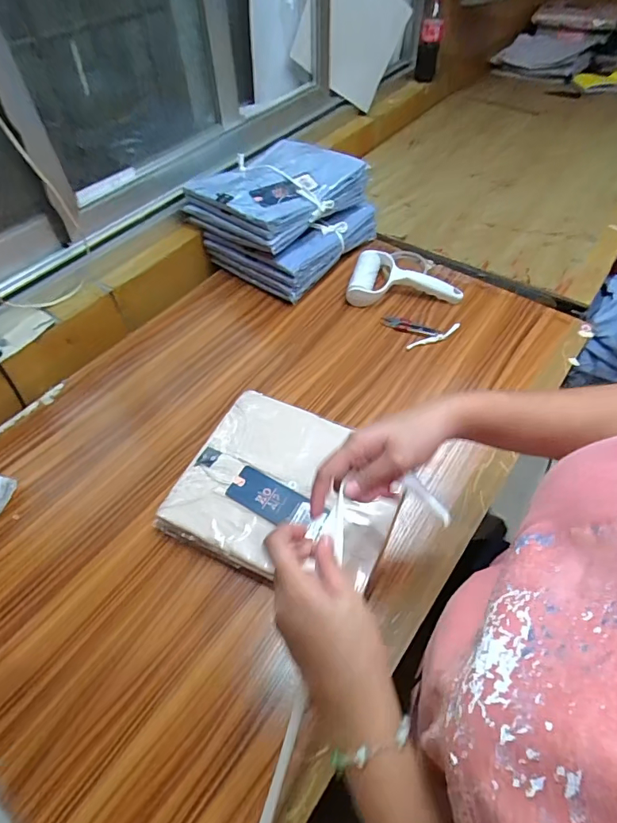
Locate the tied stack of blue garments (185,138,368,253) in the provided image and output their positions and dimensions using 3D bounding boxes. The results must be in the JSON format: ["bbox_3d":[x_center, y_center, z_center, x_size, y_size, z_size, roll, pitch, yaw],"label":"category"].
[{"bbox_3d":[-0.056,-0.390,0.785,0.212,0.069,0.248,35,61,24],"label":"tied stack of blue garments"}]

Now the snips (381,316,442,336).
[{"bbox_3d":[0.166,-0.138,0.741,0.096,0.005,0.029,25,58,19],"label":"snips"}]

